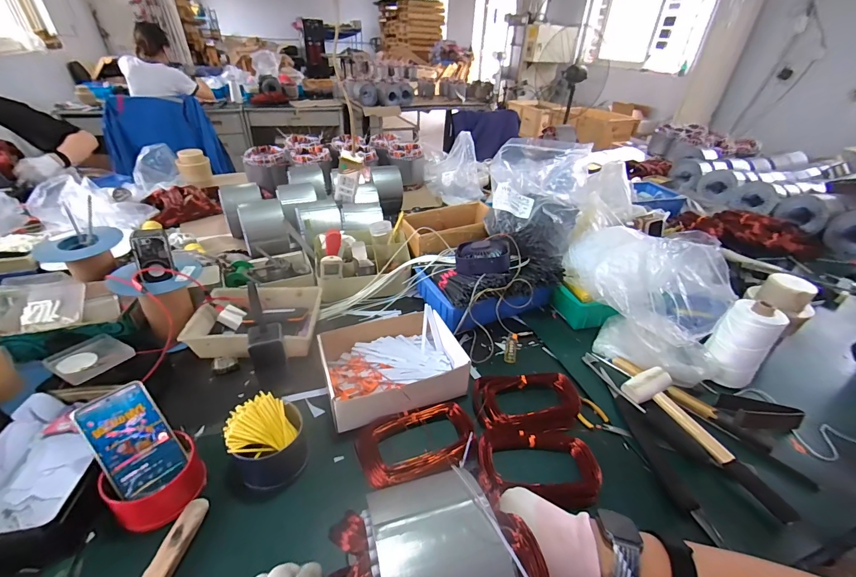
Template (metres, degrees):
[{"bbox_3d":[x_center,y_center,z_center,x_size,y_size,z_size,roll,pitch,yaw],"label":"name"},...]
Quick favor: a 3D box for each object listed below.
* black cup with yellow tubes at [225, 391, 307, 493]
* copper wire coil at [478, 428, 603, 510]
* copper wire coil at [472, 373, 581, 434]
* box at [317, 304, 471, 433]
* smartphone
[{"bbox_3d":[-0.235,0.222,0.535,0.094,0.091,0.092,2,35,-2],"label":"black cup with yellow tubes"},{"bbox_3d":[0.164,0.264,0.550,0.177,0.024,0.114,1,35,-3],"label":"copper wire coil"},{"bbox_3d":[0.175,0.197,0.643,0.182,0.026,0.118,-5,36,-12],"label":"copper wire coil"},{"bbox_3d":[-0.068,0.135,0.676,0.243,0.064,0.201,-10,37,-18],"label":"box"},{"bbox_3d":[-0.391,0.201,0.482,0.076,0.013,0.142,-31,87,-41],"label":"smartphone"}]

